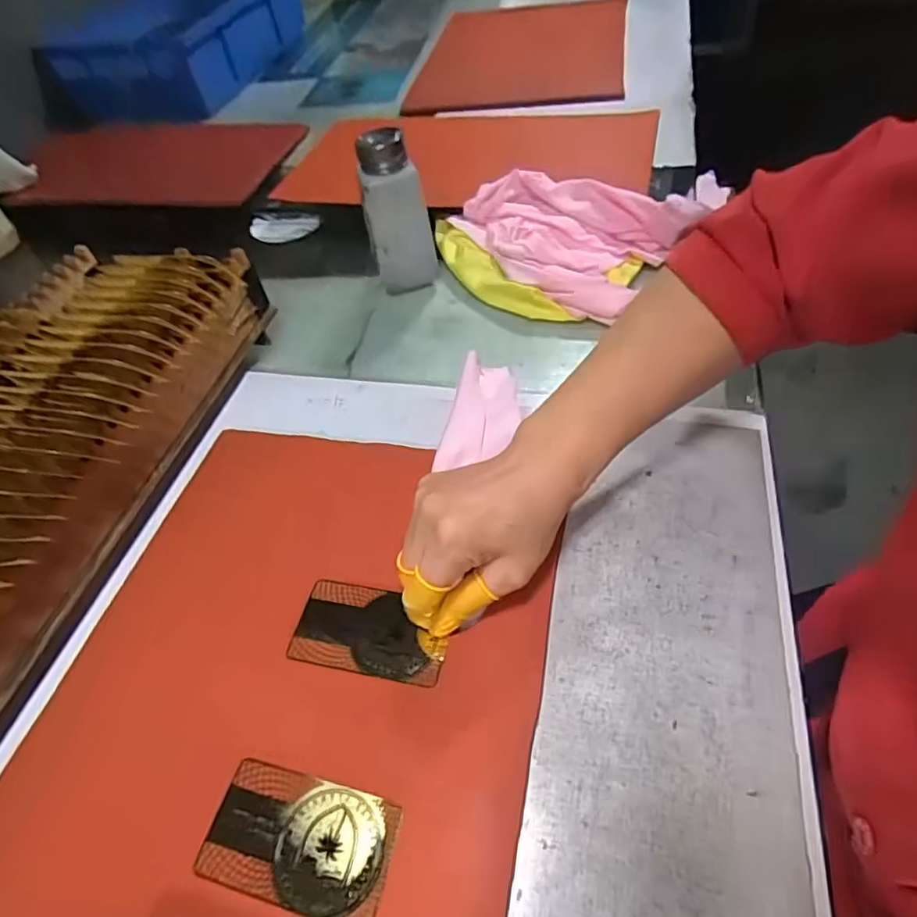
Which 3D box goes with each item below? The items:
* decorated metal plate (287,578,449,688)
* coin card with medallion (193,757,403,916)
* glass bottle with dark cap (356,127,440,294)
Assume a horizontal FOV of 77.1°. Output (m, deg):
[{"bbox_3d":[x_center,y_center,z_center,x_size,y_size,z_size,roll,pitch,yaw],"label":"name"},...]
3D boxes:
[{"bbox_3d":[-0.048,0.095,0.319,0.085,0.004,0.048,7,51,14],"label":"decorated metal plate"},{"bbox_3d":[-0.071,0.171,0.259,0.085,0.004,0.048,7,51,16],"label":"coin card with medallion"},{"bbox_3d":[-0.054,-0.214,0.508,0.056,0.126,0.048,-15,50,-4],"label":"glass bottle with dark cap"}]

